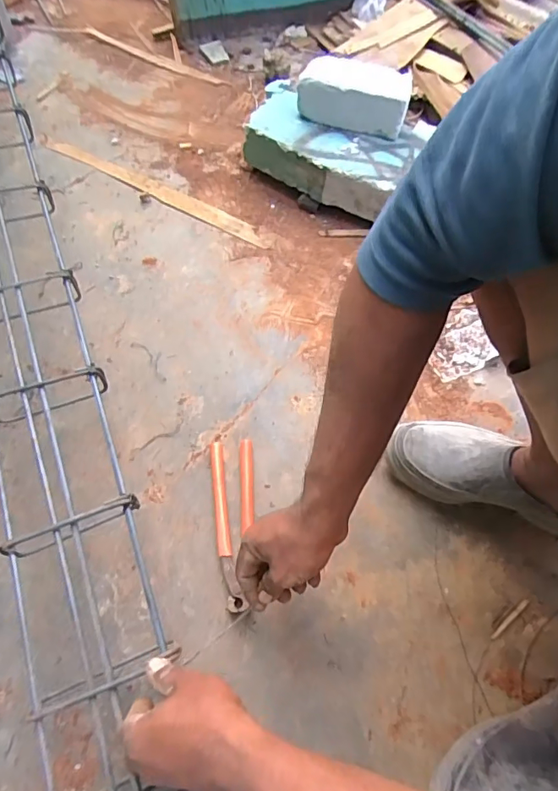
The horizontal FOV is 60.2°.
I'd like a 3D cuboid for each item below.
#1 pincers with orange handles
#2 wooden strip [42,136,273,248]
[{"bbox_3d":[-0.062,0.162,0.630,0.057,0.022,0.218,-3,63,0],"label":"pincers with orange handles"},{"bbox_3d":[-0.260,-0.417,0.953,0.584,0.010,0.036,30,68,15],"label":"wooden strip"}]

